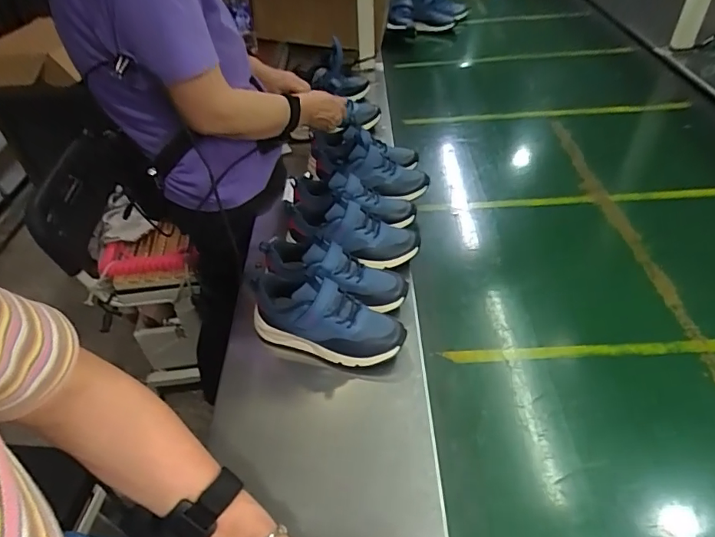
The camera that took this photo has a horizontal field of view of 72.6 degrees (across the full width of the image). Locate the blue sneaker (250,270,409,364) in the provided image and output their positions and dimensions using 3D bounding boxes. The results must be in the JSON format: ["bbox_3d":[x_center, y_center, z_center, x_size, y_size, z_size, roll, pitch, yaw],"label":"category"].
[{"bbox_3d":[-0.040,0.067,0.632,0.197,0.104,0.070,11,46,16],"label":"blue sneaker"}]

